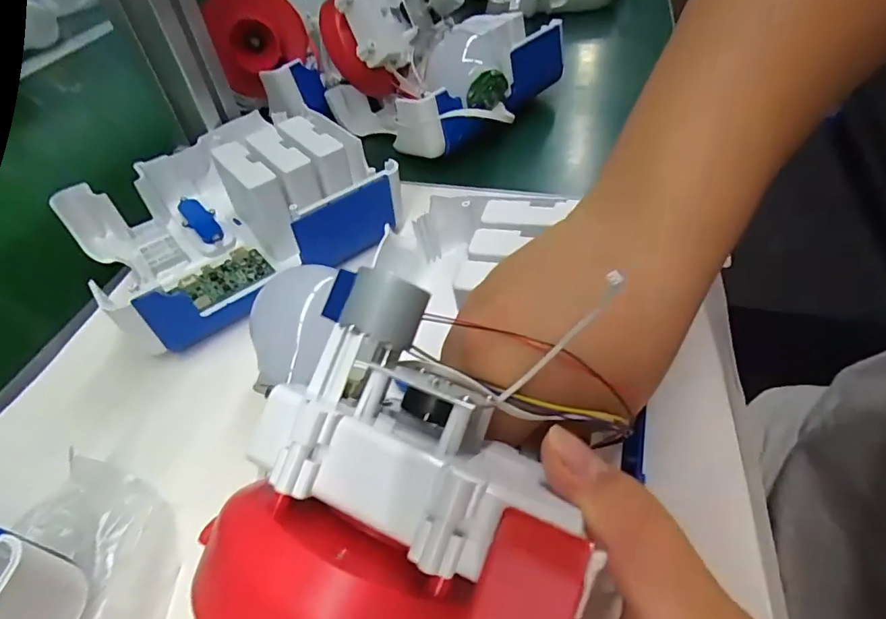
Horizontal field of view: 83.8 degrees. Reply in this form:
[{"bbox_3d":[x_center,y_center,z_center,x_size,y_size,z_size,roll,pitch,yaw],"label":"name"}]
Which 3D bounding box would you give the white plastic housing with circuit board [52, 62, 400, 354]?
[{"bbox_3d":[-0.138,-0.075,0.318,0.185,0.073,0.160,-31,52,-21],"label":"white plastic housing with circuit board"}]

